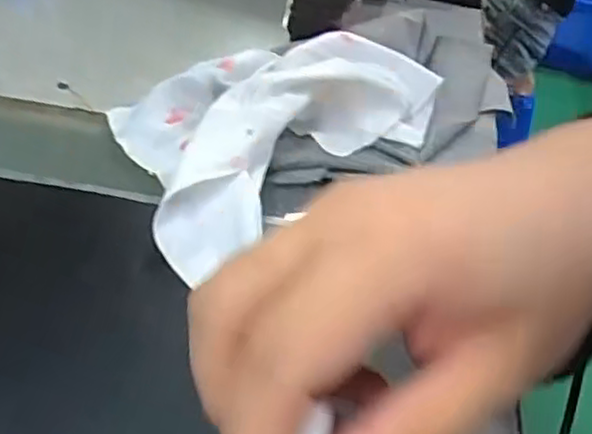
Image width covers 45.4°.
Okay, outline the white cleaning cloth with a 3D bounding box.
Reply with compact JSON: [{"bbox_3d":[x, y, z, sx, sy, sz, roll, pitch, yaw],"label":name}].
[{"bbox_3d":[-0.019,-0.055,0.361,0.124,0.039,0.181,35,48,29],"label":"white cleaning cloth"}]

